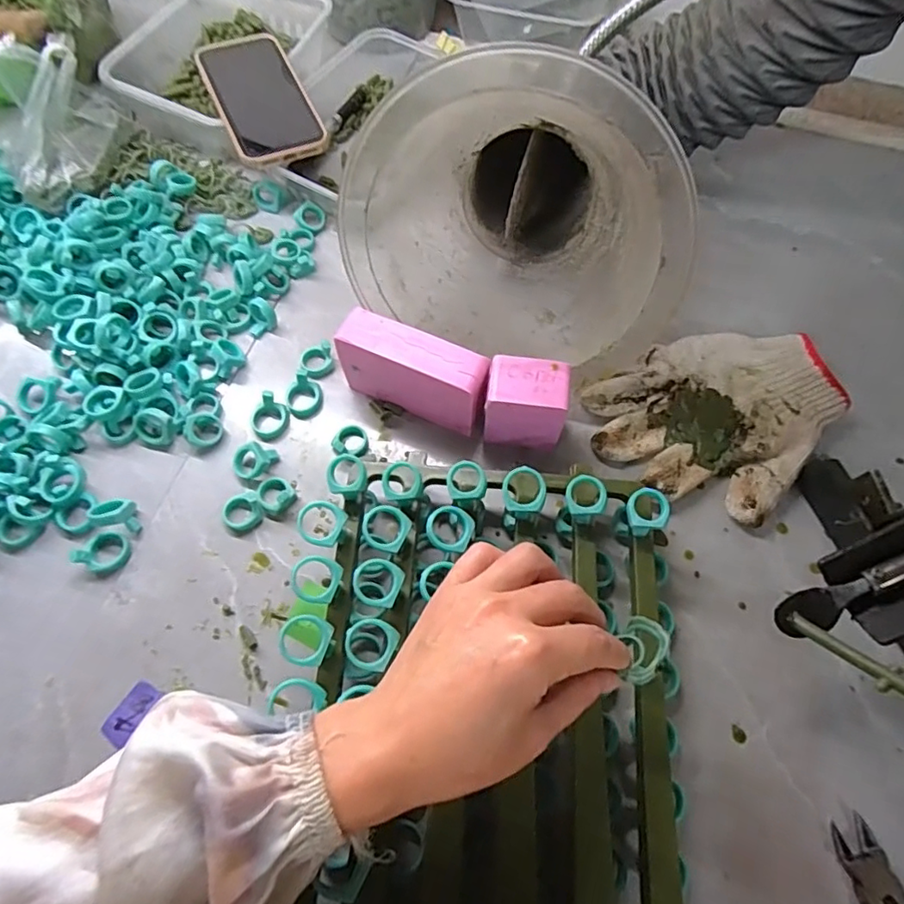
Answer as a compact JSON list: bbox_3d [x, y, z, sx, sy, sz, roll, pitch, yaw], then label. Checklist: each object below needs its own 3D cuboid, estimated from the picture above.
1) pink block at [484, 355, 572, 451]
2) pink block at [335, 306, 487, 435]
[{"bbox_3d":[0.052,-0.034,0.398,0.053,0.054,0.041,9,67,3],"label":"pink block"},{"bbox_3d":[-0.027,-0.058,0.413,0.104,0.068,0.036,24,68,10],"label":"pink block"}]

